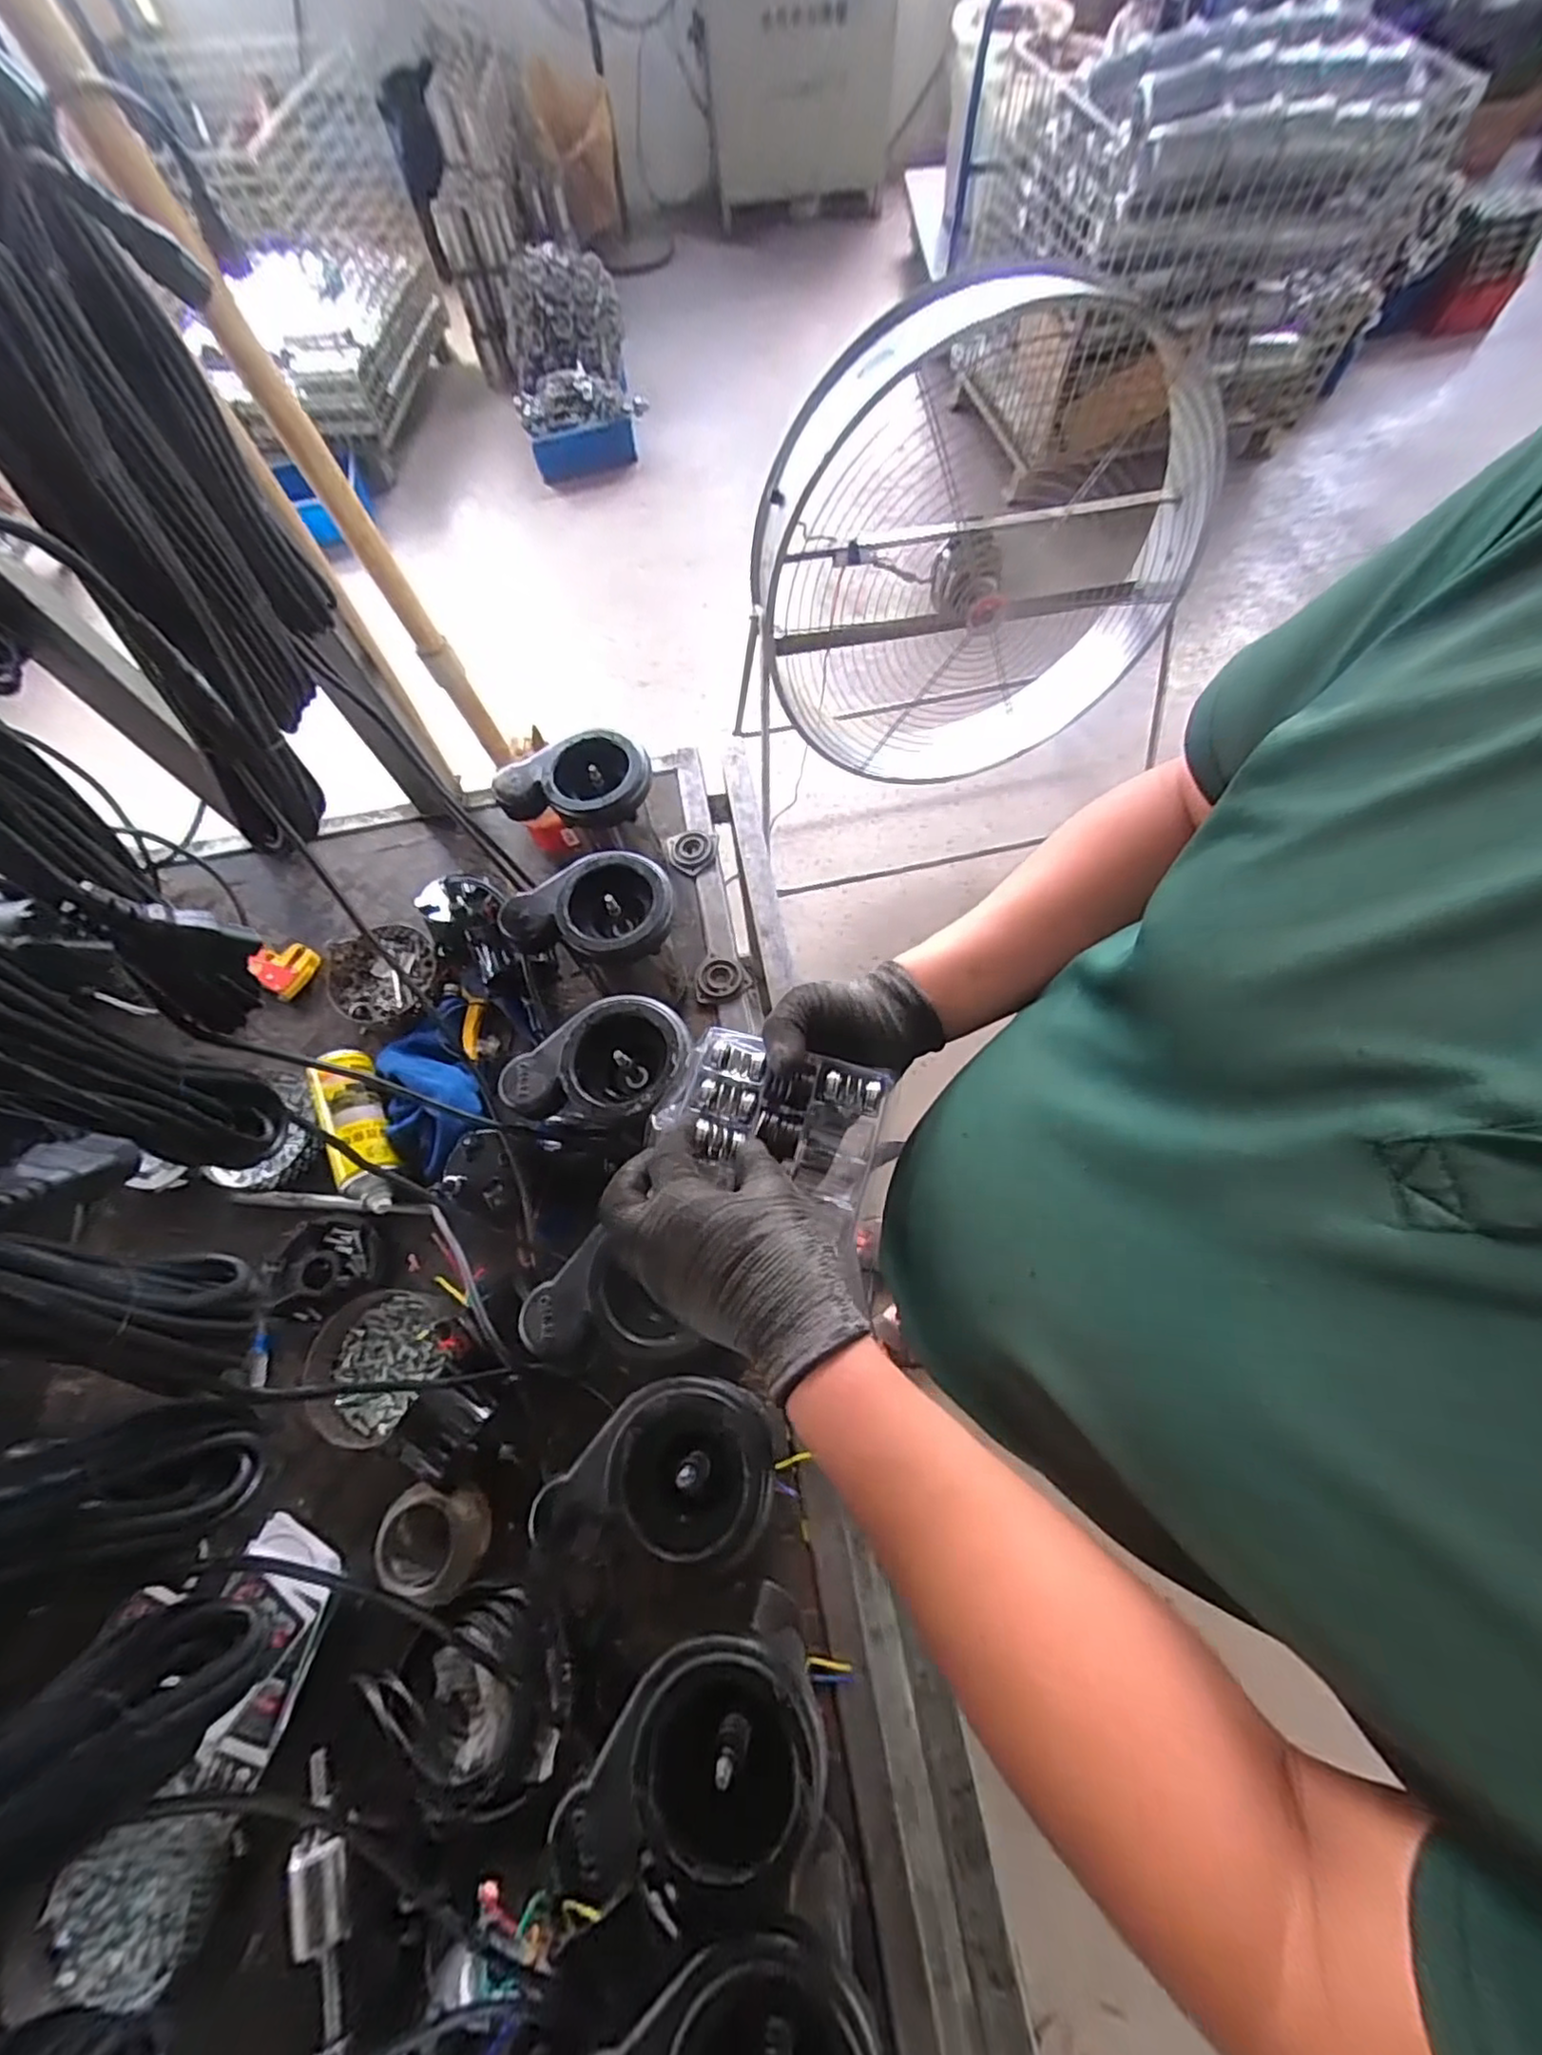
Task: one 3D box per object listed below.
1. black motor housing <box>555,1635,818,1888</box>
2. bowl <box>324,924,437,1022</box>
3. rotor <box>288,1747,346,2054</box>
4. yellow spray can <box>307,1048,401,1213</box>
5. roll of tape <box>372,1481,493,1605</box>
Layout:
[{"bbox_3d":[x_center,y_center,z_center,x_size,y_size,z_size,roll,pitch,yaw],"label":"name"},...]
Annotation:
[{"bbox_3d":[-0.044,0.474,0.437,0.127,0.069,0.158,34,72,13],"label":"black motor housing"},{"bbox_3d":[-0.495,-0.072,0.847,0.126,0.039,0.129,0,67,0],"label":"bowl"},{"bbox_3d":[-0.341,0.657,0.510,0.036,0.025,0.164,-16,68,-6],"label":"rotor"},{"bbox_3d":[-0.453,0.110,0.746,0.068,0.052,0.192,-23,69,-9],"label":"yellow spray can"},{"bbox_3d":[-0.298,0.450,0.591,0.085,0.052,0.087,0,67,0],"label":"roll of tape"}]

